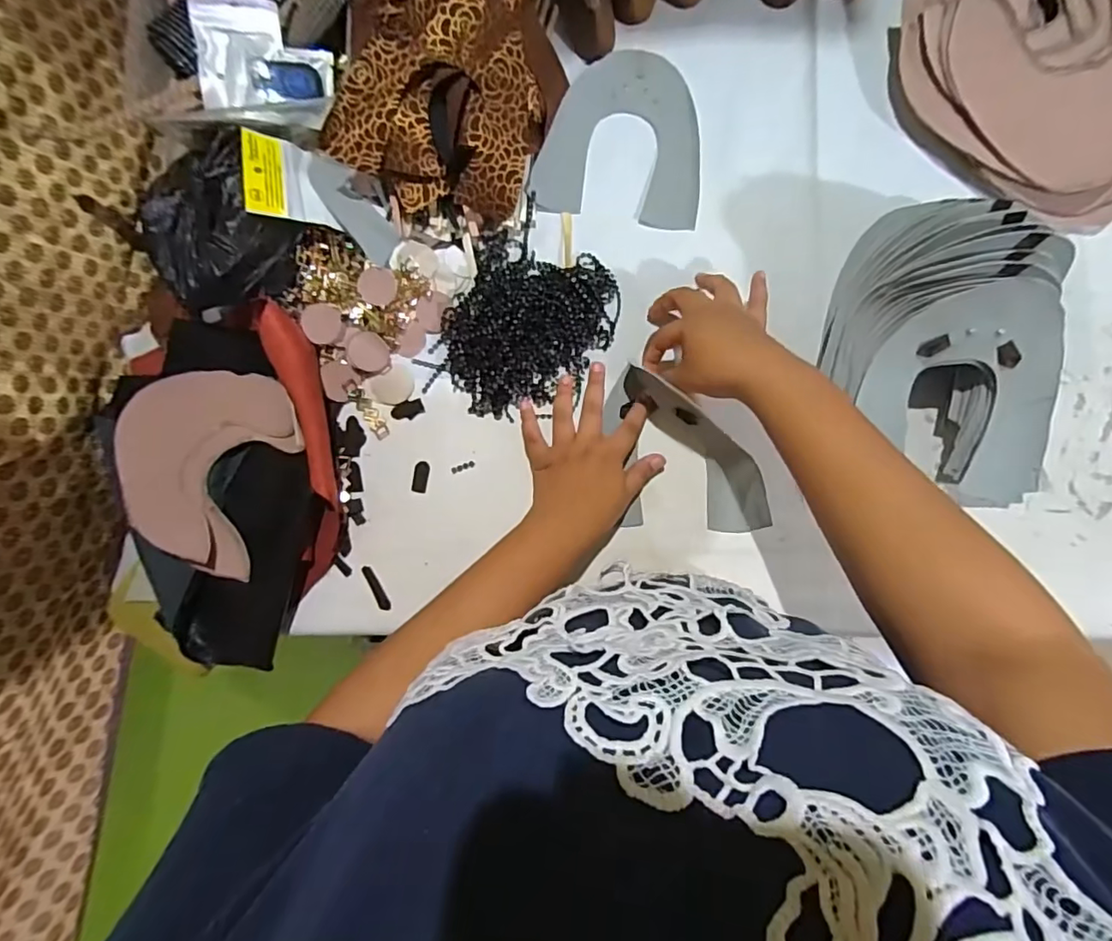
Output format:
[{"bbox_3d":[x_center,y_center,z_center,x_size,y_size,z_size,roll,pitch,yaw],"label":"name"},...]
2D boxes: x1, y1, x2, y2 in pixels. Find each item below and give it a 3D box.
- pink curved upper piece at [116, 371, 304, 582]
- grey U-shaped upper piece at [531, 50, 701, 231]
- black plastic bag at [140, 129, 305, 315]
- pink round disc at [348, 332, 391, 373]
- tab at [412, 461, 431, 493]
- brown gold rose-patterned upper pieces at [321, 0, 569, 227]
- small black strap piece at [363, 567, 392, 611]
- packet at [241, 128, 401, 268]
[{"bbox_3d":[-0.315,-0.007,0.484,0.155,0.059,0.172,12,86,6],"label":"pink curved upper piece"},{"bbox_3d":[0.063,-0.307,0.502,0.146,0.005,0.156,10,86,6],"label":"grey U-shaped upper piece"},{"bbox_3d":[-0.282,-0.209,0.469,0.115,0.066,0.136,0,85,5],"label":"black plastic bag"},{"bbox_3d":[-0.166,-0.105,0.488,0.034,0.004,0.033,-1,96,-11],"label":"pink round disc"},{"bbox_3d":[-0.120,0.006,0.488,0.013,0.004,0.027,5,86,5],"label":"tab"},{"bbox_3d":[-0.085,-0.340,0.474,0.164,0.089,0.220,8,86,5],"label":"brown gold rose-patterned upper pieces"},{"bbox_3d":[-0.157,0.103,0.482,0.010,0.004,0.042,-29,84,2],"label":"small black strap piece"},{"bbox_3d":[-0.201,-0.235,0.473,0.130,0.013,0.078,15,70,-21],"label":"packet"}]

